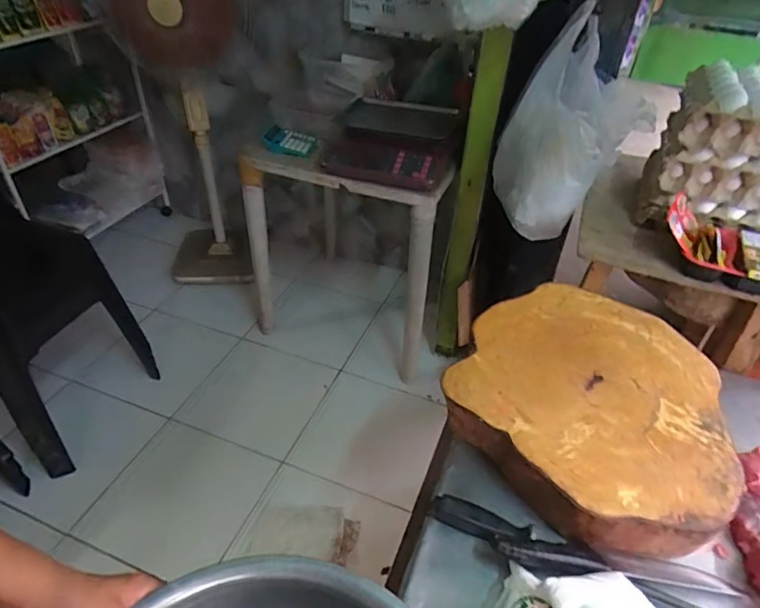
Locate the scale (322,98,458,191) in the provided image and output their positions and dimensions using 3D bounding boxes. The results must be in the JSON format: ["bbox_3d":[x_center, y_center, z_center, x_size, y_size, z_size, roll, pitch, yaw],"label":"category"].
[{"bbox_3d":[0.036,-0.446,1.423,0.317,0.100,0.351,10,41,10],"label":"scale"}]

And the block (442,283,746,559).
[{"bbox_3d":[0.331,0.145,0.783,0.384,0.088,0.410,-29,49,-32],"label":"block"}]

